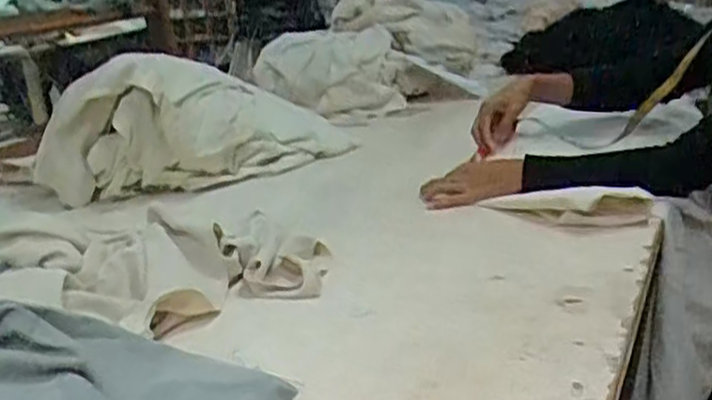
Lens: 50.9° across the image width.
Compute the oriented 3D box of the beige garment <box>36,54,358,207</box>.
[{"bbox_3d":[-0.277,-0.155,1.341,0.283,0.221,0.479,10,24,41],"label":"beige garment"}]

